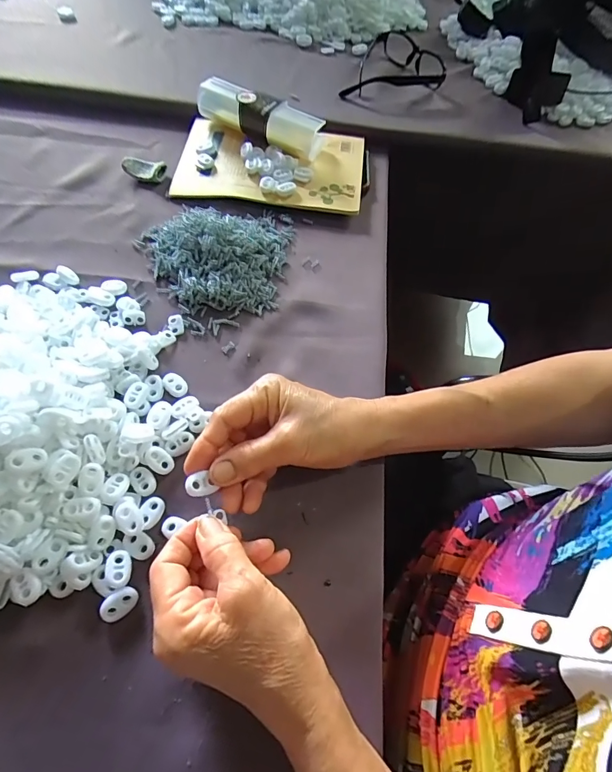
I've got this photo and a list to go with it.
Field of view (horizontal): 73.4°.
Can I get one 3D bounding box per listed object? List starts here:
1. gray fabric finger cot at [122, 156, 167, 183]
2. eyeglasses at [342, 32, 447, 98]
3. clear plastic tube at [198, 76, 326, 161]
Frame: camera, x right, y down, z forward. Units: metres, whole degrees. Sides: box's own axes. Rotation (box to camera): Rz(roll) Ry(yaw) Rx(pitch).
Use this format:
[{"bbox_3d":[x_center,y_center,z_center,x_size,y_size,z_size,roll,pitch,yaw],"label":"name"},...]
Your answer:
[{"bbox_3d":[-0.180,-0.241,0.456,0.044,0.014,0.027,14,61,5],"label":"gray fabric finger cot"},{"bbox_3d":[0.129,-0.436,0.563,0.122,0.029,0.153,19,62,7],"label":"eyeglasses"},{"bbox_3d":[-0.058,-0.305,0.468,0.155,0.039,0.035,24,62,10],"label":"clear plastic tube"}]

